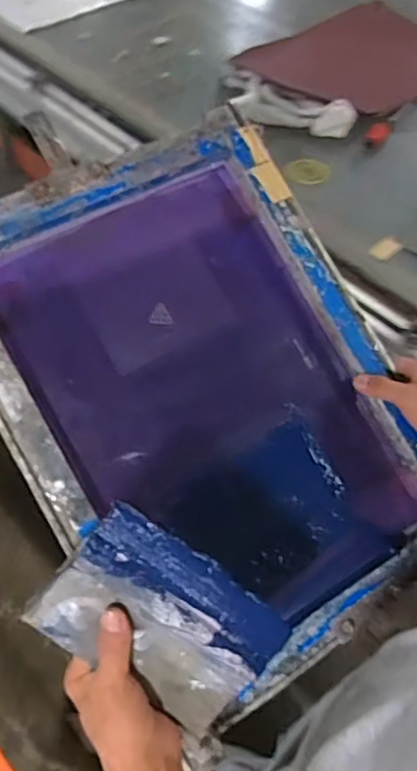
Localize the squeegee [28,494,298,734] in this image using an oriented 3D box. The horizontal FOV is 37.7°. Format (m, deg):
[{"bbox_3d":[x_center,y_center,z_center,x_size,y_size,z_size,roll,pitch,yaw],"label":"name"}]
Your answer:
[{"bbox_3d":[-0.035,0.180,0.467,0.172,0.011,0.115,38,94,-10],"label":"squeegee"}]

